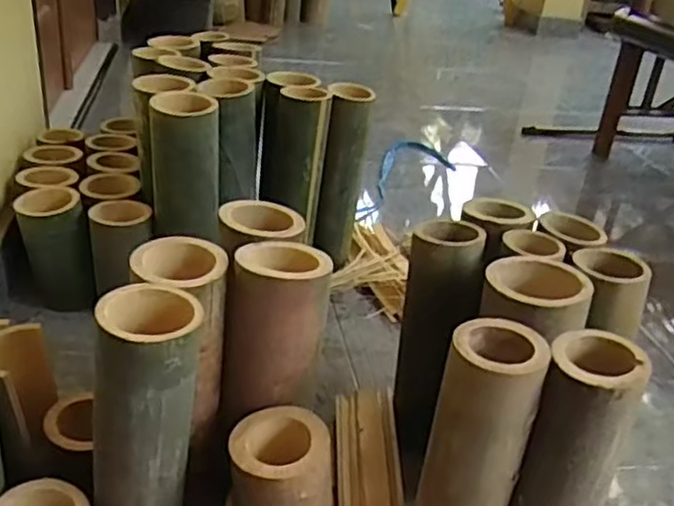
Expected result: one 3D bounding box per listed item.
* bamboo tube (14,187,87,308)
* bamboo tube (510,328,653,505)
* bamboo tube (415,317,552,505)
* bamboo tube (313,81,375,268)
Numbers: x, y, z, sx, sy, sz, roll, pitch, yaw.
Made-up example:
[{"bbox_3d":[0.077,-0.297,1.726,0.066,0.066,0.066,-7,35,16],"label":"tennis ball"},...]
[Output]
[{"bbox_3d":[-0.411,0.001,1.021,0.090,0.167,0.086,-7,30,-24],"label":"bamboo tube"},{"bbox_3d":[0.207,0.211,0.636,0.077,0.277,0.088,20,30,25],"label":"bamboo tube"},{"bbox_3d":[0.121,0.202,0.633,0.081,0.280,0.082,17,29,20],"label":"bamboo tube"},{"bbox_3d":[0.009,-0.115,1.102,0.066,0.281,0.081,8,28,2],"label":"bamboo tube"}]

